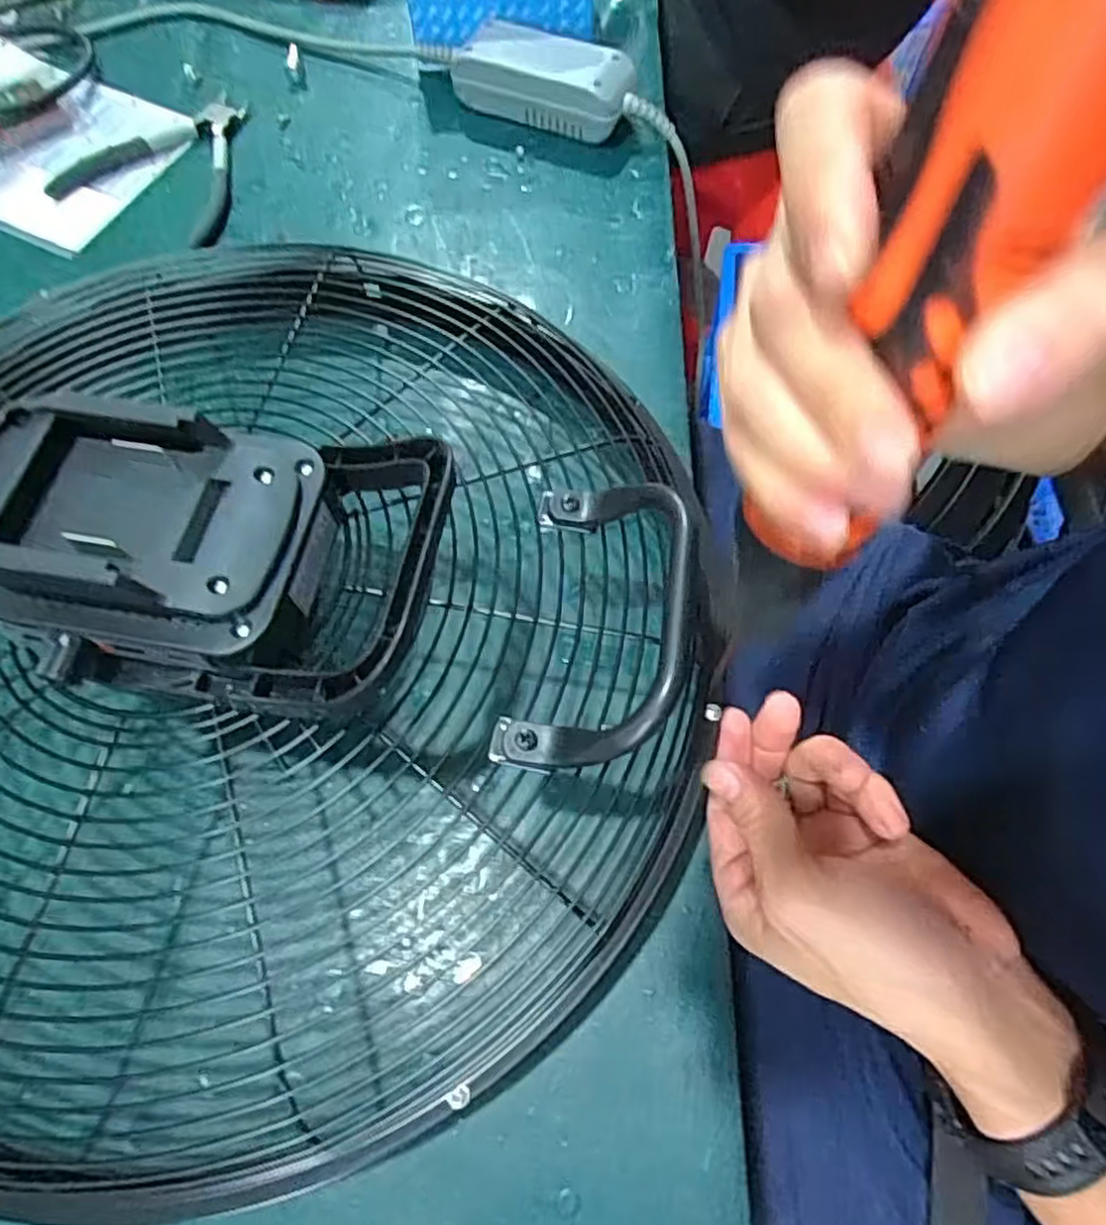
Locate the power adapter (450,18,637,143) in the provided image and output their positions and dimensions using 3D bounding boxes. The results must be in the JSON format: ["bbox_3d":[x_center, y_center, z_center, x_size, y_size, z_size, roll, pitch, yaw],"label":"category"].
[{"bbox_3d":[-0.008,-0.380,0.516,0.129,0.044,0.053,20,67,8],"label":"power adapter"}]

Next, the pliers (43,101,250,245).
[{"bbox_3d":[-0.284,-0.308,0.500,0.121,0.012,0.135,-2,66,-1],"label":"pliers"}]

